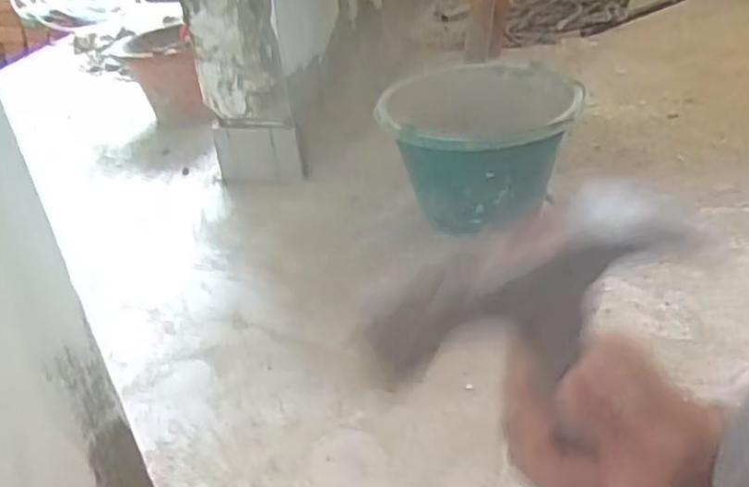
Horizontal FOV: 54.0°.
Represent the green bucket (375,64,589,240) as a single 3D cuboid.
[{"bbox_3d":[0.150,-0.125,1.049,0.273,0.181,0.234,-8,32,-5],"label":"green bucket"}]

